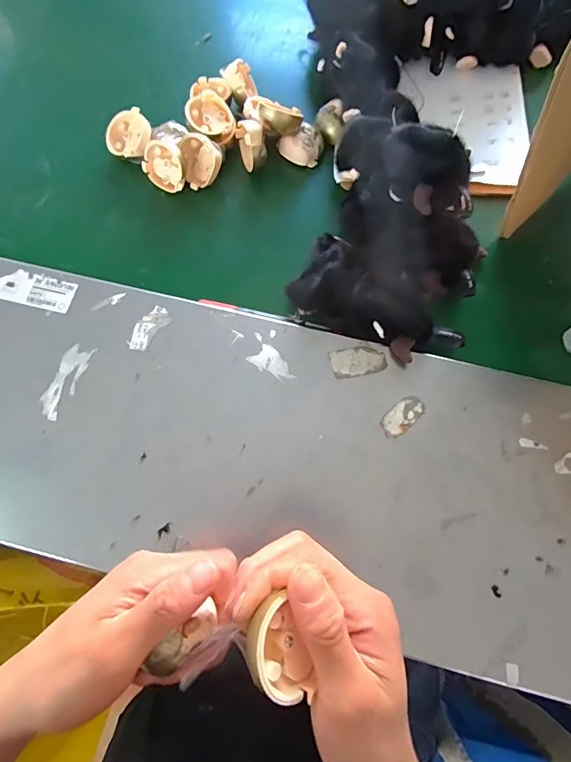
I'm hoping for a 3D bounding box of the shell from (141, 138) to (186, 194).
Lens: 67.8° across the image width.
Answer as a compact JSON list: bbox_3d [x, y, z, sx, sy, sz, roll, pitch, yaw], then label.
[{"bbox_3d":[-0.129,-0.225,0.452,0.052,0.040,0.016,39,38,-7],"label":"shell"}]

